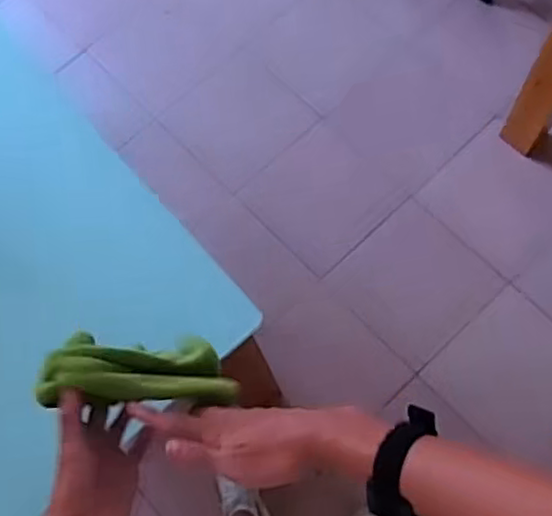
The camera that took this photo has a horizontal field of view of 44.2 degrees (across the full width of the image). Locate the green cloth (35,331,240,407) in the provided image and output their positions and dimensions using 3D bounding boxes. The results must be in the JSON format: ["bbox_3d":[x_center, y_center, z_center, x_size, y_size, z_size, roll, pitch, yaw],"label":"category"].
[{"bbox_3d":[-0.123,0.101,0.620,0.178,0.065,0.071,6,69,-35],"label":"green cloth"}]

